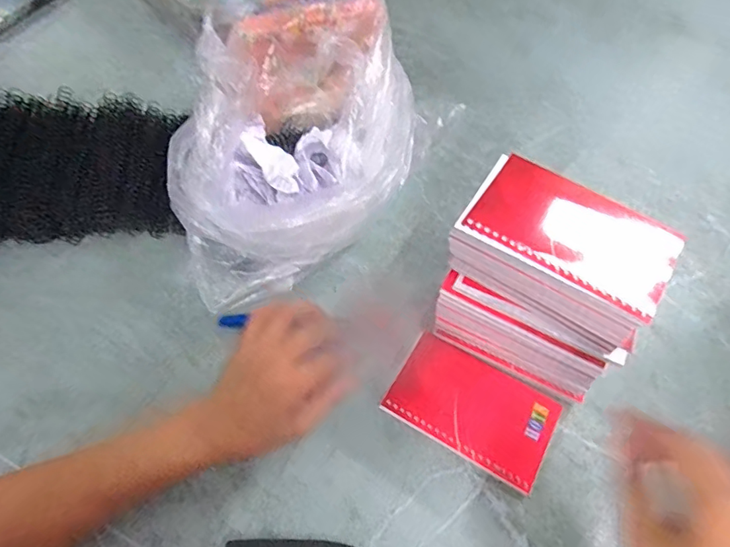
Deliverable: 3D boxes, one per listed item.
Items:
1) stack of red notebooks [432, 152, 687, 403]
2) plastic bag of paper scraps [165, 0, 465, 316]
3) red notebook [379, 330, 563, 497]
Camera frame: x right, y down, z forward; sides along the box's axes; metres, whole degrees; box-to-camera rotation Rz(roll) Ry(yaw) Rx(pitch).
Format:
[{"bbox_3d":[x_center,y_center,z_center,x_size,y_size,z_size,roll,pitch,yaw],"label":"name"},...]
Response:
[{"bbox_3d":[0.137,0.012,0.388,0.143,0.145,0.095,27,61,14],"label":"stack of red notebooks"},{"bbox_3d":[-0.065,-0.139,0.494,0.234,0.127,0.355,26,60,13],"label":"plastic bag of paper scraps"},{"bbox_3d":[0.088,0.110,0.406,0.128,0.008,0.079,28,61,14],"label":"red notebook"}]

